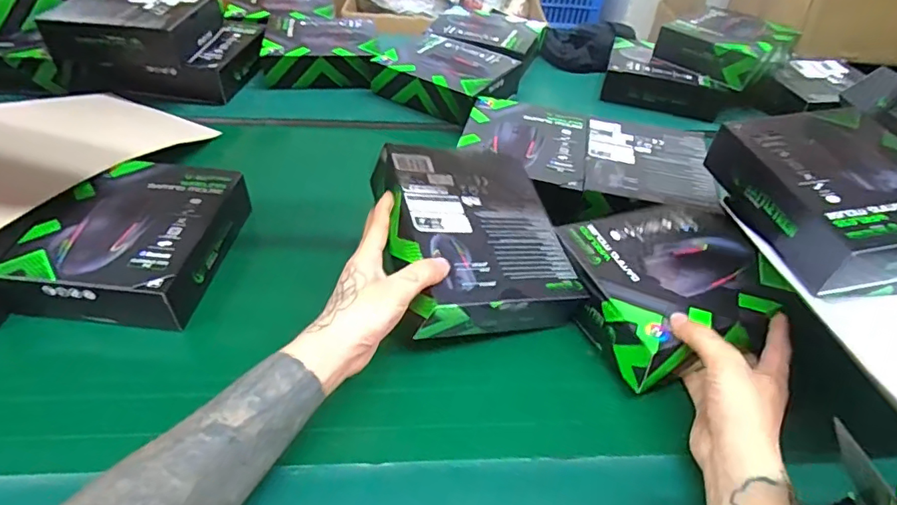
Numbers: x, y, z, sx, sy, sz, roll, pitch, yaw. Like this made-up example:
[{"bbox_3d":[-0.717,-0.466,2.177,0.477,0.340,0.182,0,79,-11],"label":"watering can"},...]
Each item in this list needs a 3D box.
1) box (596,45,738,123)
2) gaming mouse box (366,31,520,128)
[{"bbox_3d":[0.354,-0.280,0.841,0.189,0.060,0.125,15,44,11],"label":"box"},{"bbox_3d":[0.003,-0.278,0.806,0.192,0.054,0.163,28,48,23],"label":"gaming mouse box"}]

